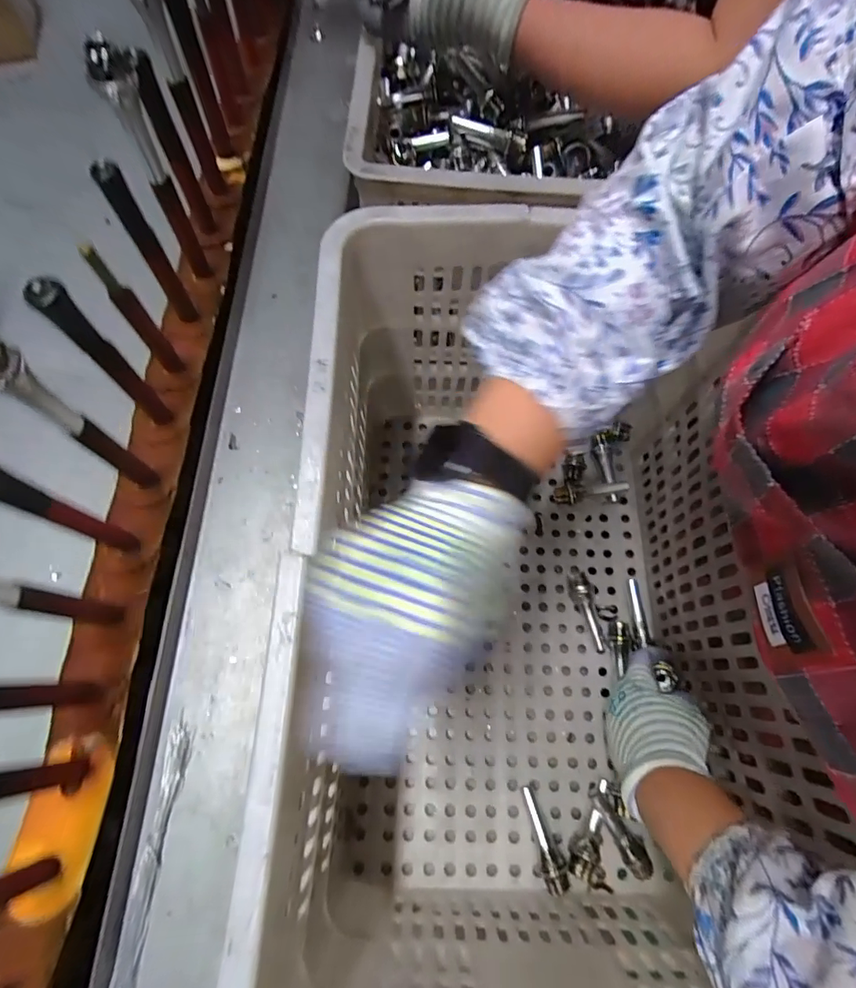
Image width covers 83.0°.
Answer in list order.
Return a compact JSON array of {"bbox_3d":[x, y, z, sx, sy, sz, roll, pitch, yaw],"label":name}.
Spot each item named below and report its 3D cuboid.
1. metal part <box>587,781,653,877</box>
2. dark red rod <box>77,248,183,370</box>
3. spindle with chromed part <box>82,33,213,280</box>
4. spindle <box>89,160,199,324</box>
[{"bbox_3d":[0.174,0.304,0.438,0.021,0.023,0.079,-27,72,-10],"label":"metal part"},{"bbox_3d":[-0.211,-0.127,0.355,0.016,0.122,0.014,-40,74,-14],"label":"dark red rod"},{"bbox_3d":[-0.201,-0.237,0.372,0.021,0.174,0.023,36,73,12],"label":"spindle with chromed part"},{"bbox_3d":[-0.207,-0.180,0.368,0.020,0.141,0.013,-30,72,-11],"label":"spindle"}]

